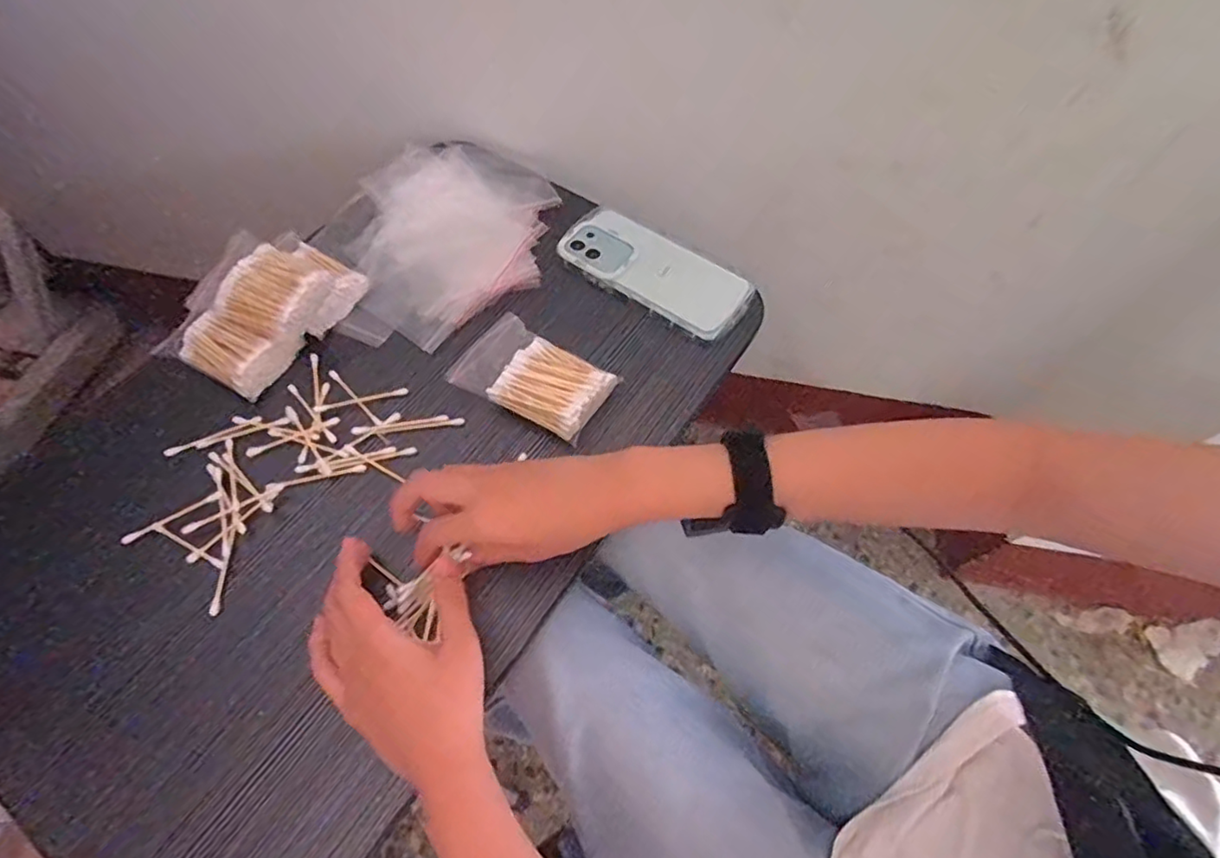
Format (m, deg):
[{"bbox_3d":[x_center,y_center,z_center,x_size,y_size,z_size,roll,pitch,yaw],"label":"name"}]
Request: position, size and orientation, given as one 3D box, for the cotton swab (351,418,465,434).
[{"bbox_3d":[-0.152,-0.002,0.454,0.082,0.007,0.007,-6,62,-3],"label":"cotton swab"}]

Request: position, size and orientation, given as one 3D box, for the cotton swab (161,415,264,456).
[{"bbox_3d":[-0.298,0.005,0.450,0.070,0.005,0.007,-22,64,-12],"label":"cotton swab"}]

